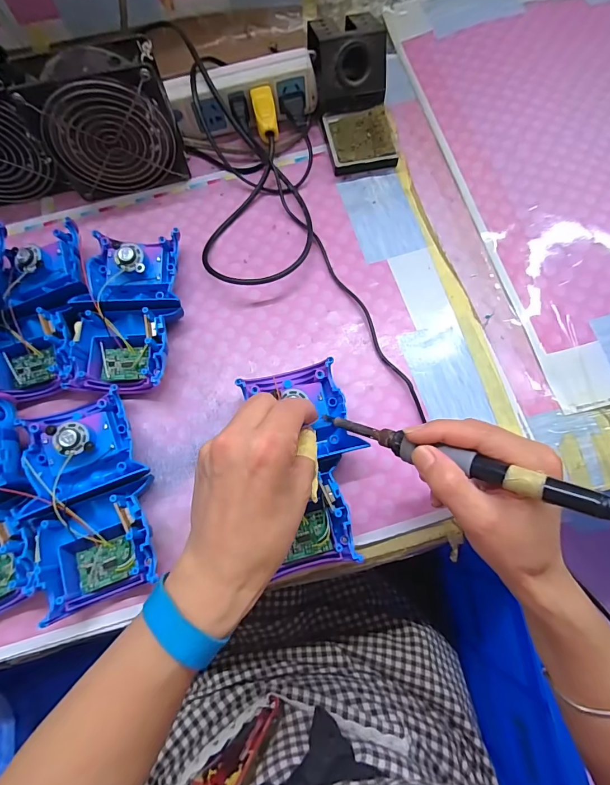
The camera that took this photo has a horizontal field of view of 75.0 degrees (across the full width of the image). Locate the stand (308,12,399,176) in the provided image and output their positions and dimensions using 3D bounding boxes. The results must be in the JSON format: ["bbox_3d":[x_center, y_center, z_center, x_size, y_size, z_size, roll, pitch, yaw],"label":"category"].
[{"bbox_3d":[0.050,-0.318,0.418,0.073,0.073,0.151,-10,73,-1],"label":"stand"}]

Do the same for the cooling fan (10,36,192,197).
[{"bbox_3d":[-0.189,-0.257,0.386,0.123,0.118,0.047,-14,73,-2],"label":"cooling fan"}]

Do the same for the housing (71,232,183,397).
[{"bbox_3d":[-0.162,-0.075,0.367,0.093,0.039,0.156,2,73,3],"label":"housing"}]

